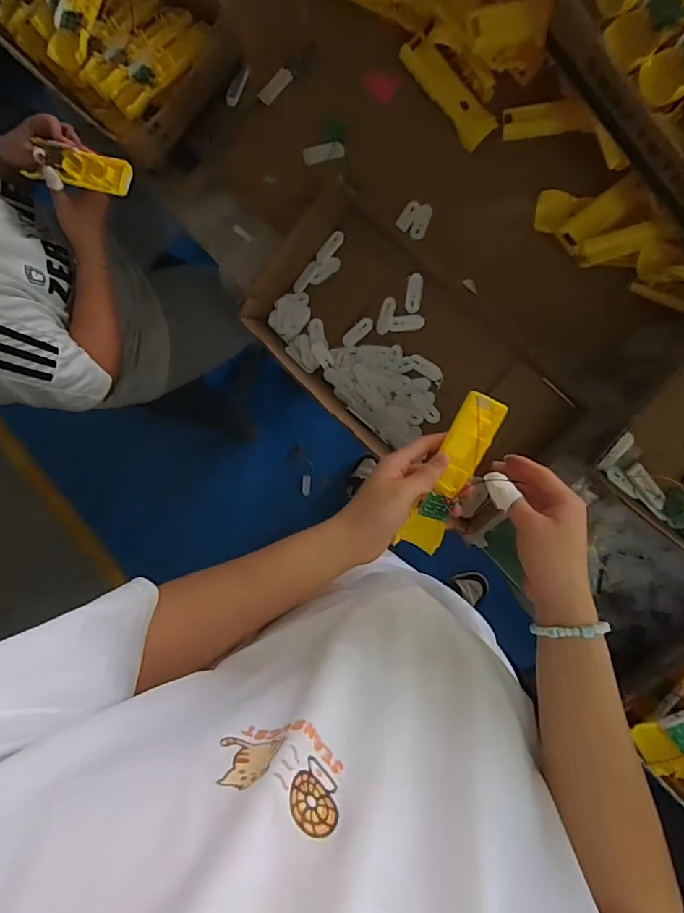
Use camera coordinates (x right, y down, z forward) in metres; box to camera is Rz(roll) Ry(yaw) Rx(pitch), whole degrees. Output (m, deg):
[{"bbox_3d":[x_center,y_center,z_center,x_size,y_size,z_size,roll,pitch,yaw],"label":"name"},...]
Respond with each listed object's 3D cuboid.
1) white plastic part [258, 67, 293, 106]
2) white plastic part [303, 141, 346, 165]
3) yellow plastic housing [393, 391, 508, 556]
[{"bbox_3d":[-0.093,-0.518,0.663,0.055,0.004,0.022,-45,83,4],"label":"white plastic part"},{"bbox_3d":[-0.025,-0.423,0.661,0.056,0.005,0.024,-9,87,7],"label":"white plastic part"},{"bbox_3d":[0.104,0.017,0.455,0.042,0.030,0.159,16,105,-20],"label":"yellow plastic housing"}]

